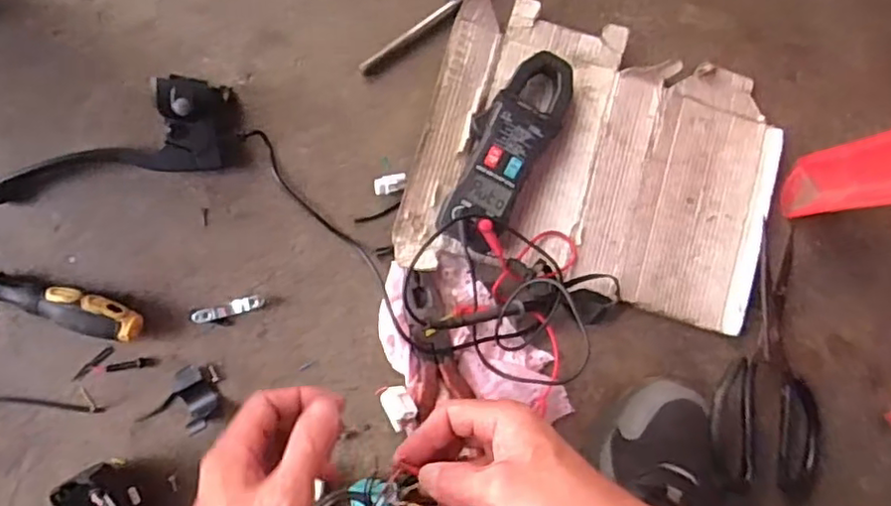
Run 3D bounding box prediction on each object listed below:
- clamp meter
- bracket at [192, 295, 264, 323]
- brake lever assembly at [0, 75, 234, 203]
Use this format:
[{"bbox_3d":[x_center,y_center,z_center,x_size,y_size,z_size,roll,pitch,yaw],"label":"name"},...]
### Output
[{"bbox_3d":[0.048,-0.082,0.483,0.058,0.034,0.165,28,84,-4],"label":"clamp meter"},{"bbox_3d":[-0.162,0.042,0.468,0.050,0.012,0.011,-17,89,-7],"label":"bracket"},{"bbox_3d":[-0.242,-0.083,0.445,0.172,0.057,0.061,-10,88,-7],"label":"brake lever assembly"}]

